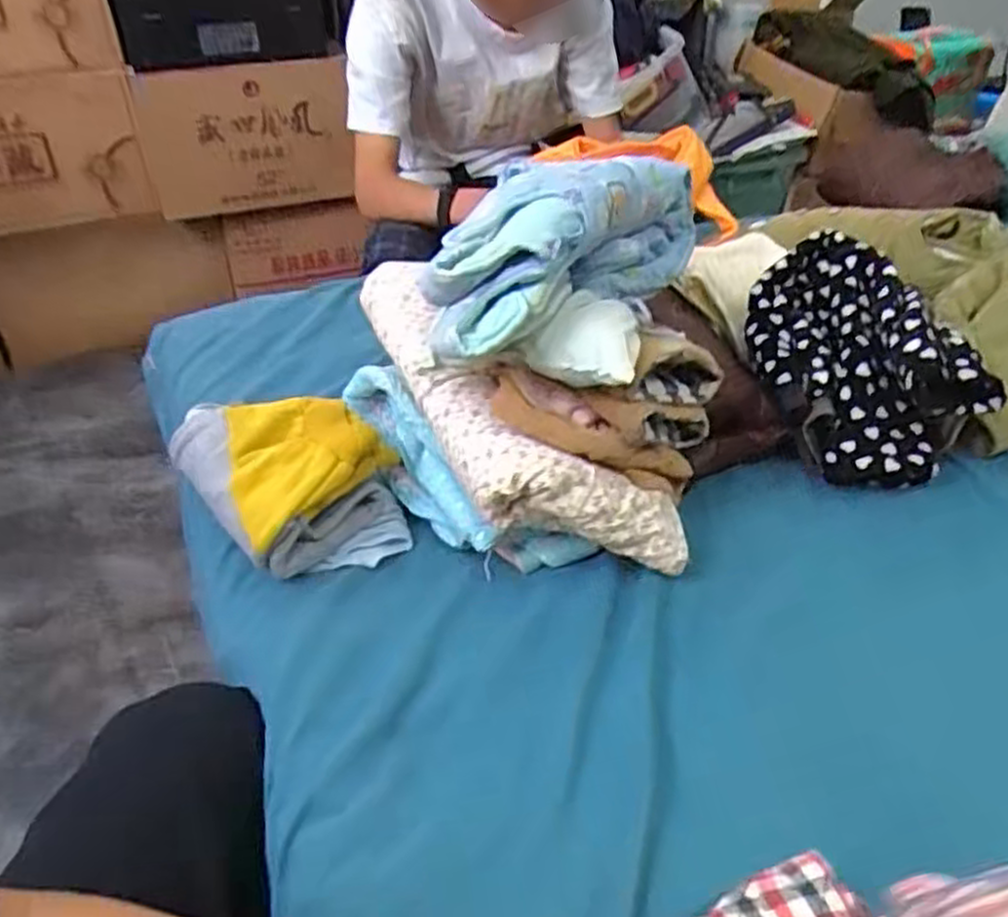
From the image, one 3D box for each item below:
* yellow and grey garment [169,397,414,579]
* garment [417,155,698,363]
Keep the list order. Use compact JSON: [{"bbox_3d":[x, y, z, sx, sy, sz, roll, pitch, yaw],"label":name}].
[{"bbox_3d":[-0.187,0.021,0.686,0.143,0.105,0.172,-26,44,-30],"label":"yellow and grey garment"},{"bbox_3d":[0.058,-0.182,0.644,0.090,0.102,0.324,27,44,31],"label":"garment"}]

